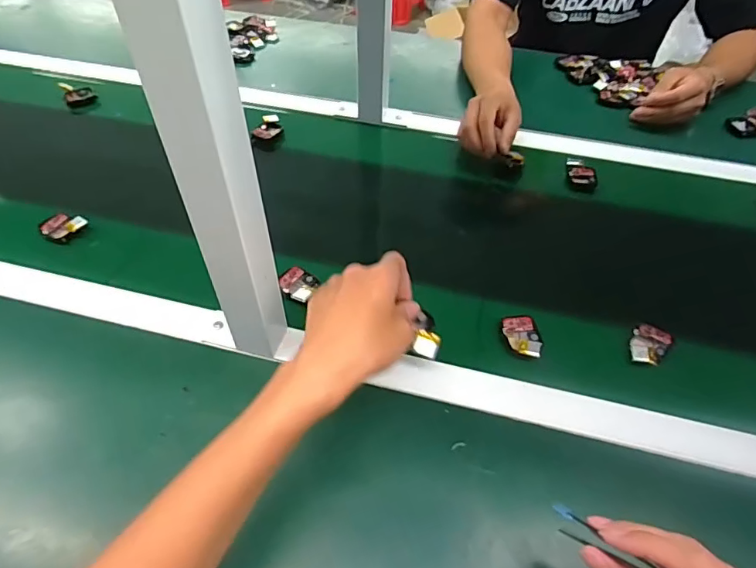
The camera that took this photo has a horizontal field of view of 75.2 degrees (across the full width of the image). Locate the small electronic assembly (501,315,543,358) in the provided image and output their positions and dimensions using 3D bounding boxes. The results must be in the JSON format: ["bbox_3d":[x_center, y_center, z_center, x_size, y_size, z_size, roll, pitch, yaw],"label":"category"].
[{"bbox_3d":[0.150,0.053,0.502,0.034,0.015,0.059,-6,50,-9],"label":"small electronic assembly"}]

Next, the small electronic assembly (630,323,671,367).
[{"bbox_3d":[0.275,0.061,0.500,0.035,0.010,0.050,35,56,24],"label":"small electronic assembly"}]

